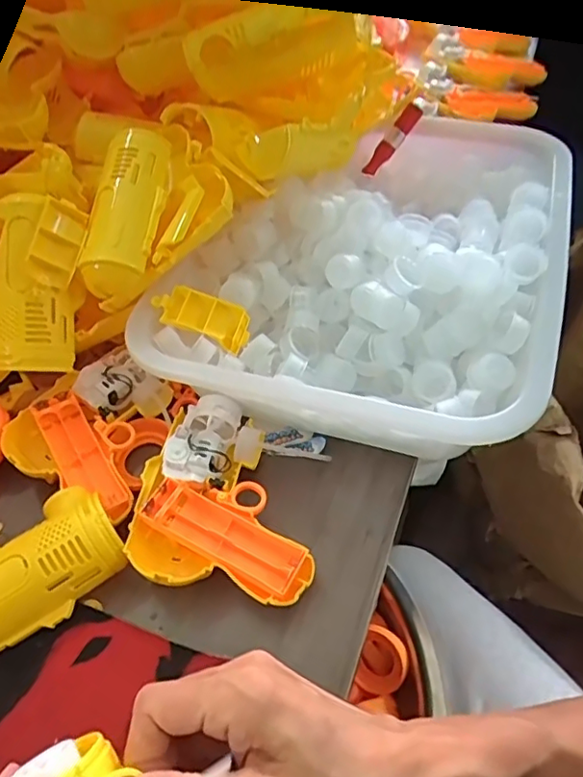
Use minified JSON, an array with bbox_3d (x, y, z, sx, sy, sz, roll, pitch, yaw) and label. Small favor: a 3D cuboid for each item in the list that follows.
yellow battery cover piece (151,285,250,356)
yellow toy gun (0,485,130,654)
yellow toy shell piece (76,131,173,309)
[{"bbox_3d":[-0.068,-0.056,0.449,0.075,0.020,0.033,22,51,-8],"label":"yellow battery cover piece"},{"bbox_3d":[-0.191,0.103,0.398,0.123,0.037,0.120,-31,54,-19],"label":"yellow toy gun"},{"bbox_3d":[-0.125,-0.137,0.449,0.052,0.032,0.144,6,75,10],"label":"yellow toy shell piece"}]

